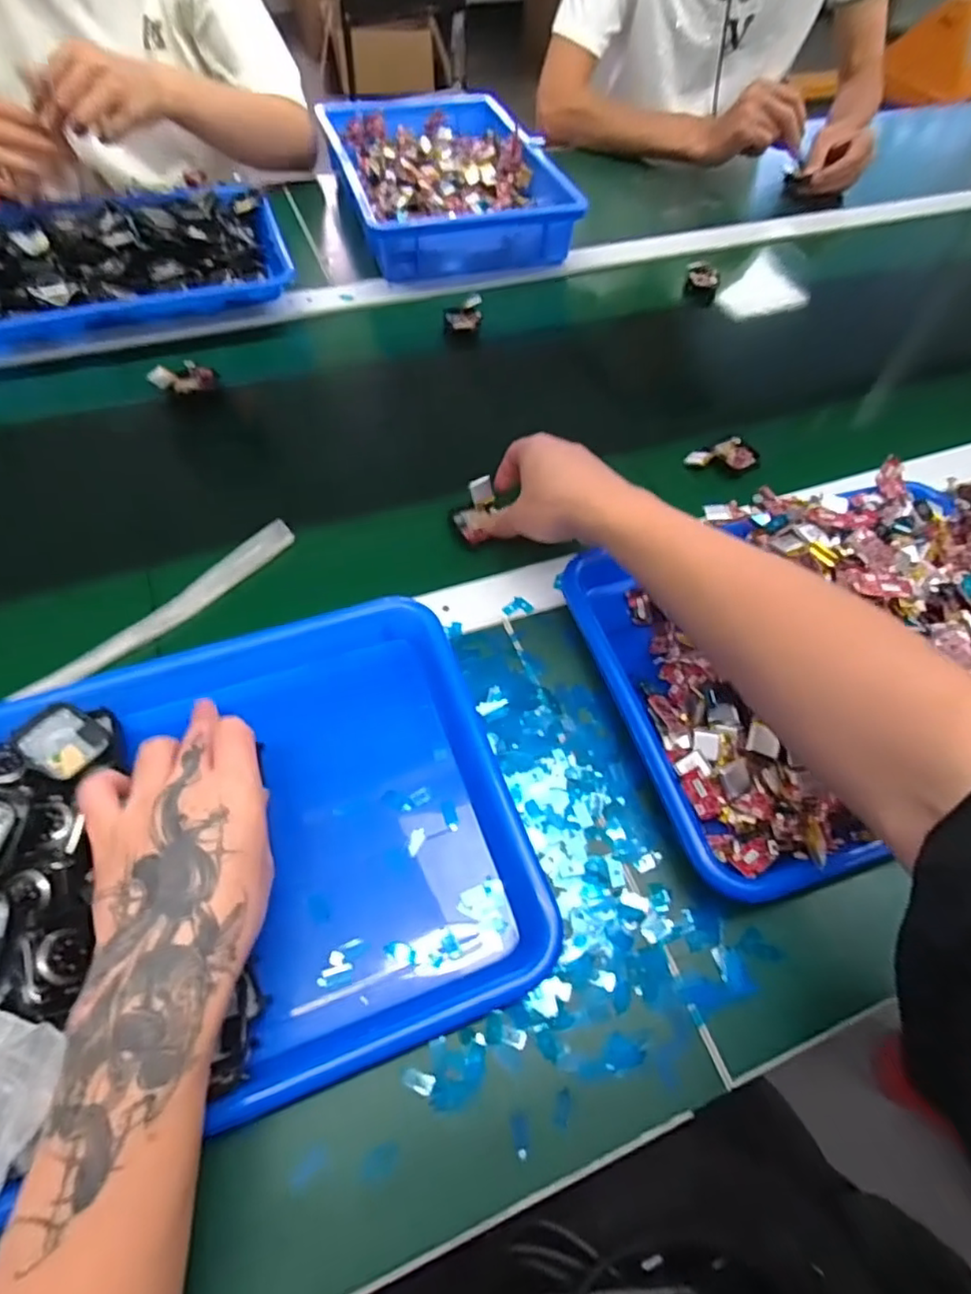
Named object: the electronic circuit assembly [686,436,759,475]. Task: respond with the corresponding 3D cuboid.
[{"bbox_3d":[0.214,-0.176,0.560,0.063,0.010,0.039,5,58,0],"label":"electronic circuit assembly"}]

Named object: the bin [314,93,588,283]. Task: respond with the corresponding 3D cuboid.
[{"bbox_3d":[-0.050,-0.574,0.753,0.229,0.054,0.342,-12,60,-11],"label":"bin"}]

